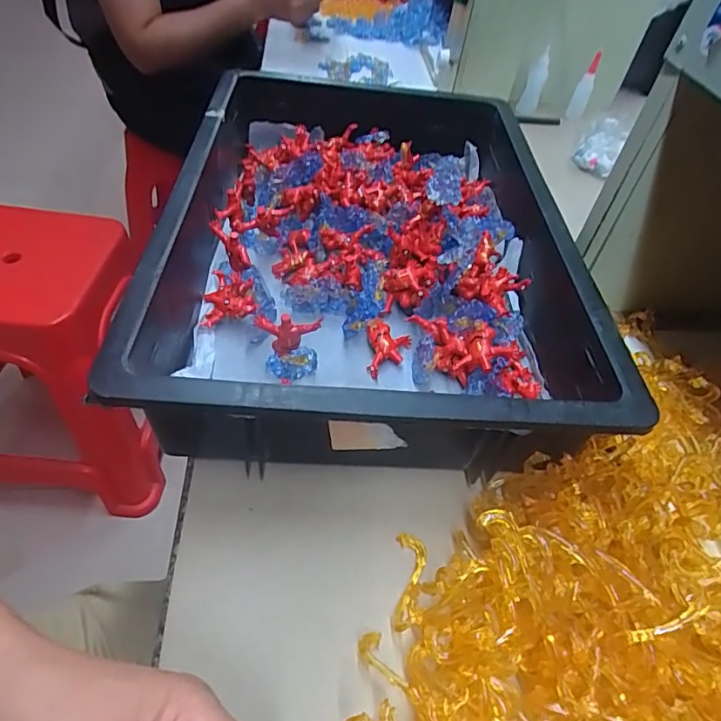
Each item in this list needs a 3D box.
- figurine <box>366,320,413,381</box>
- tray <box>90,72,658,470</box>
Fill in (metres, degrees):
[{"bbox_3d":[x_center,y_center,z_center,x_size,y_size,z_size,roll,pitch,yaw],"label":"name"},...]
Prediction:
[{"bbox_3d":[0.020,-0.009,0.410,0.035,0.020,0.045,9,49,4],"label":"figurine"},{"bbox_3d":[0.009,-0.116,0.454,0.315,0.096,0.456,2,49,-3],"label":"tray"}]

